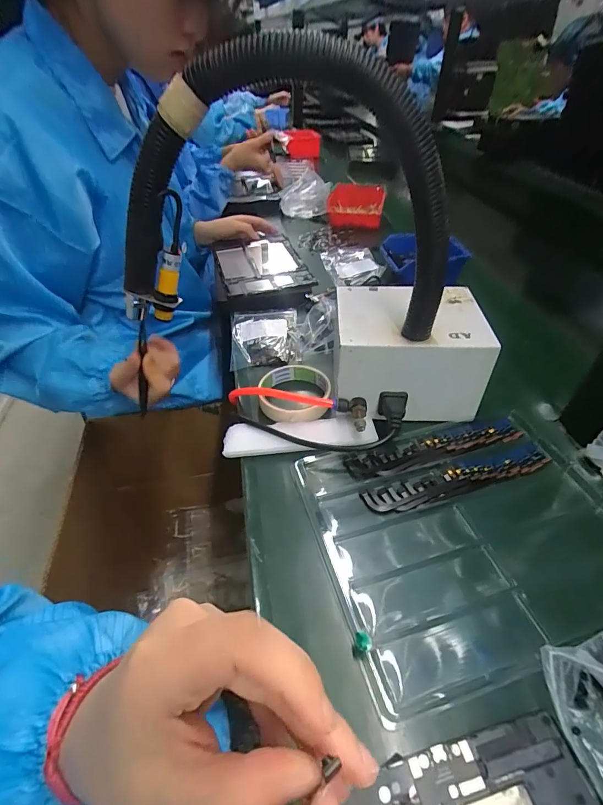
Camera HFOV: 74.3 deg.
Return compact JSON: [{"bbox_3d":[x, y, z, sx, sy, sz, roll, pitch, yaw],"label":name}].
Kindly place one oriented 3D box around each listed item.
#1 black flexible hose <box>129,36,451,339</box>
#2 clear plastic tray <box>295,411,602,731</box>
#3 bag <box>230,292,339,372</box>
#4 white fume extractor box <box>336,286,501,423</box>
[{"bbox_3d":[-0.007,-0.177,0.345,0.296,0.207,0.085,8,31,-4],"label":"black flexible hose"},{"bbox_3d":[0.148,0.106,0.351,0.261,0.021,0.214,-11,45,-12],"label":"clear plastic tray"},{"bbox_3d":[-0.026,-0.112,0.581,0.157,0.031,0.152,-4,44,-4],"label":"bag"},{"bbox_3d":[0.114,-0.059,0.455,0.160,0.101,0.128,3,44,4],"label":"white fume extractor box"}]

